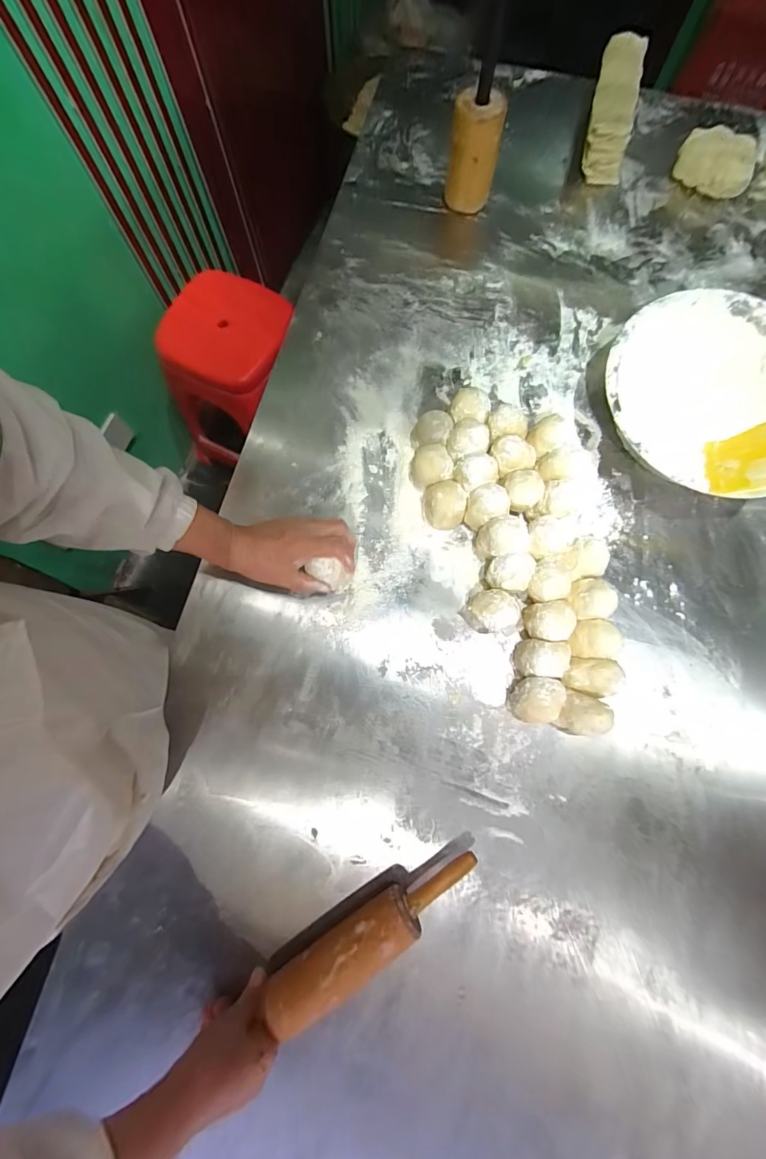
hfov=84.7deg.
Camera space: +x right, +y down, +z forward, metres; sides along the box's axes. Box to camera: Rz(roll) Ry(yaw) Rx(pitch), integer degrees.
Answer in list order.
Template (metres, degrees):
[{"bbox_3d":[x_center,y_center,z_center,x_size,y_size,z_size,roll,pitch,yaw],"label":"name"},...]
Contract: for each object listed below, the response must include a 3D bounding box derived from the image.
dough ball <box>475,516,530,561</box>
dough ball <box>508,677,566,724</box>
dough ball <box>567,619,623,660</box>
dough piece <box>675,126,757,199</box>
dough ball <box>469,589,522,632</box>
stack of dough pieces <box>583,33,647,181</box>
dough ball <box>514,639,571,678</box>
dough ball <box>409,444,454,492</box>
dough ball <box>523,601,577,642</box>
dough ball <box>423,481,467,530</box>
[{"bbox_3d":[0.151,-0.048,0.533,0.053,0.062,0.055,0,78,0],"label":"dough ball"},{"bbox_3d":[0.182,0.141,0.493,0.054,0.063,0.050,0,78,0],"label":"dough ball"},{"bbox_3d":[0.252,0.074,0.515,0.052,0.052,0.046,2,78,1],"label":"dough ball"},{"bbox_3d":[0.525,-0.660,0.664,0.068,0.061,0.116,-42,81,-8],"label":"dough piece"},{"bbox_3d":[0.134,0.039,0.517,0.059,0.061,0.046,0,78,0],"label":"dough ball"},{"bbox_3d":[0.373,-0.768,0.686,0.069,0.067,0.217,14,78,3],"label":"stack of dough pieces"},{"bbox_3d":[0.190,0.095,0.505,0.060,0.057,0.041,3,78,1],"label":"dough ball"},{"bbox_3d":[0.063,-0.145,0.560,0.053,0.050,0.054,0,78,0],"label":"dough ball"},{"bbox_3d":[0.202,0.051,0.509,0.054,0.047,0.047,-2,78,0],"label":"dough ball"},{"bbox_3d":[0.080,-0.097,0.547,0.052,0.054,0.055,0,78,0],"label":"dough ball"}]

